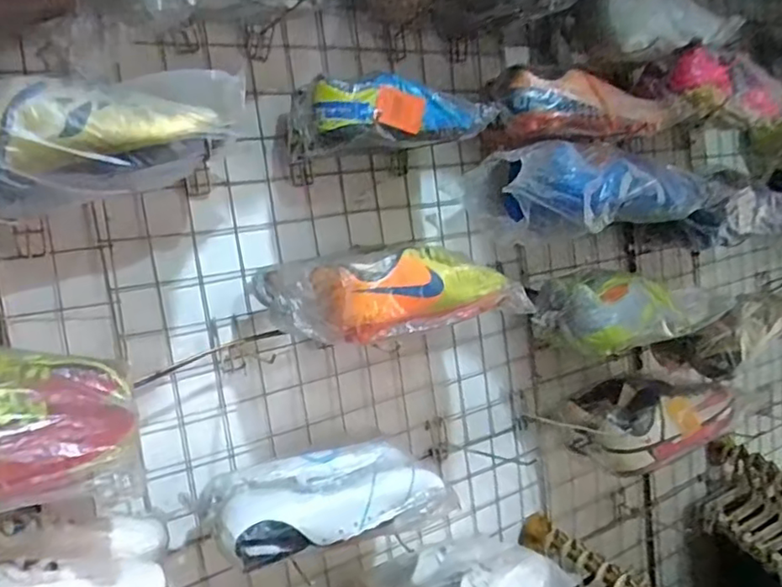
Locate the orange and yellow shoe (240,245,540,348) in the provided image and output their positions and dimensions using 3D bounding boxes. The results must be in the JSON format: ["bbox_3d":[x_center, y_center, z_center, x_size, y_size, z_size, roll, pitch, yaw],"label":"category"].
[{"bbox_3d":[0.000,-0.005,0.712,0.289,0.088,0.111,-8,7,-20],"label":"orange and yellow shoe"}]

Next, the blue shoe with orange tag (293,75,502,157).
[{"bbox_3d":[0.006,-0.204,0.702,0.212,0.069,0.082,-8,7,-20],"label":"blue shoe with orange tag"}]

